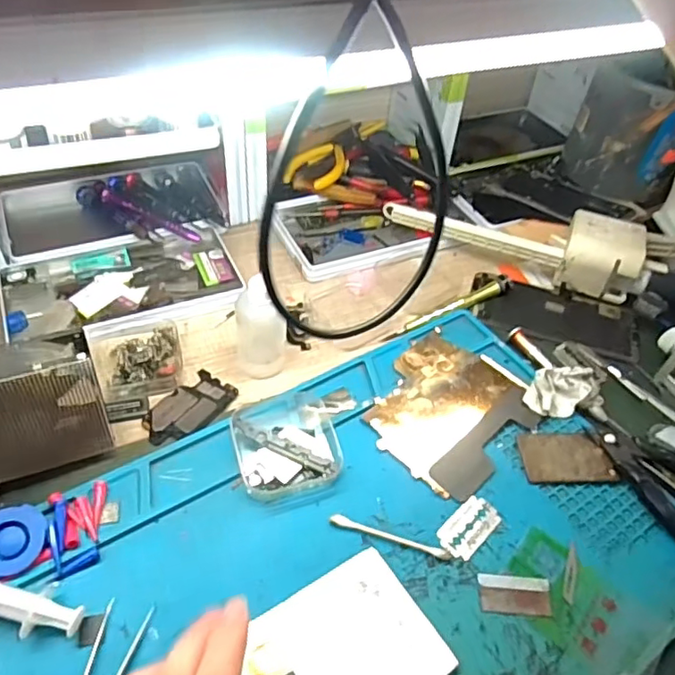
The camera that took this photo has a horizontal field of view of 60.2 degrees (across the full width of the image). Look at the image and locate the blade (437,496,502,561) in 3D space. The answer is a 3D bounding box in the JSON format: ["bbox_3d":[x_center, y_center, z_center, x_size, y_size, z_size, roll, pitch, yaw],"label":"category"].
[{"bbox_3d":[0.080,0.112,0.348,0.042,0.004,0.024,-33,58,-31],"label":"blade"}]

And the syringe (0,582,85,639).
[{"bbox_3d":[-0.180,0.126,0.293,0.108,0.020,0.024,13,47,6],"label":"syringe"}]

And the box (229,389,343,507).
[{"bbox_3d":[-0.032,0.066,0.369,0.063,0.018,0.075,-10,49,-15],"label":"box"}]

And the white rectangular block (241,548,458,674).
[{"bbox_3d":[-0.001,0.160,0.291,0.100,0.004,0.074,-24,54,-26],"label":"white rectangular block"}]

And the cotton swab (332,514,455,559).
[{"bbox_3d":[0.031,0.115,0.338,0.071,0.004,0.006,16,47,8],"label":"cotton swab"}]

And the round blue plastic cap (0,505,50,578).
[{"bbox_3d":[-0.176,0.109,0.310,0.040,0.010,0.034,-12,50,-17],"label":"round blue plastic cap"}]

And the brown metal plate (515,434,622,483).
[{"bbox_3d":[0.152,0.080,0.388,0.057,0.004,0.035,-3,48,-2],"label":"brown metal plate"}]

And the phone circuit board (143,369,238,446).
[{"bbox_3d":[-0.100,0.048,0.395,0.038,0.006,0.064,29,50,19],"label":"phone circuit board"}]

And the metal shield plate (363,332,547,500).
[{"bbox_3d":[0.075,0.049,0.405,0.097,0.005,0.110,37,53,25],"label":"metal shield plate"}]

